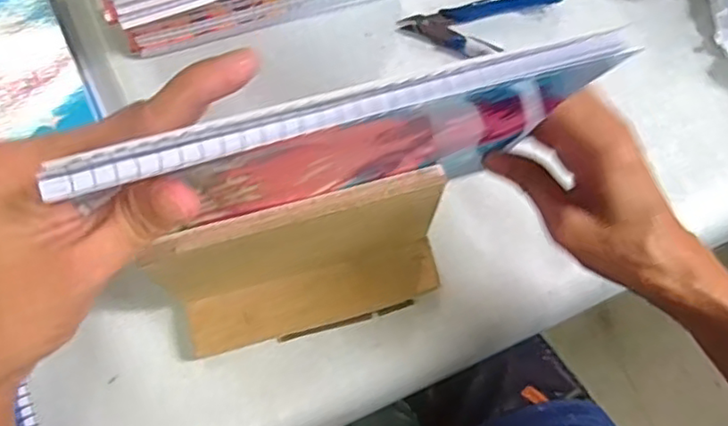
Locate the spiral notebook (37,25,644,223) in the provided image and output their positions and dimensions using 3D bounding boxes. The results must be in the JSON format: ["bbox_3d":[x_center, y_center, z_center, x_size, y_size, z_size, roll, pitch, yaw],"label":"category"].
[{"bbox_3d":[-0.002,-0.027,0.258,0.192,0.144,0.015,-16,83,-9],"label":"spiral notebook"}]

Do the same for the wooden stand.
[{"bbox_3d":[-0.030,0.034,0.350,0.154,0.109,0.060,-14,75,-6],"label":"wooden stand"}]

